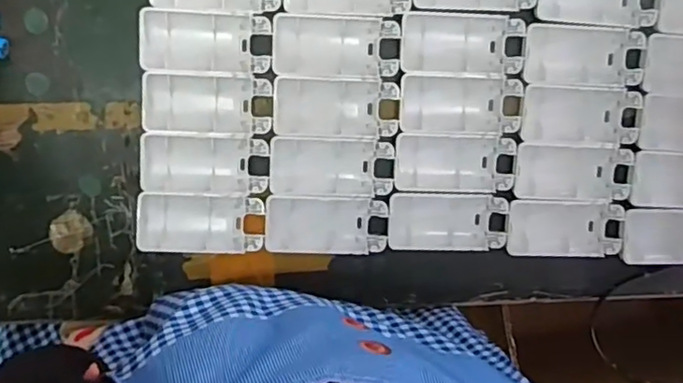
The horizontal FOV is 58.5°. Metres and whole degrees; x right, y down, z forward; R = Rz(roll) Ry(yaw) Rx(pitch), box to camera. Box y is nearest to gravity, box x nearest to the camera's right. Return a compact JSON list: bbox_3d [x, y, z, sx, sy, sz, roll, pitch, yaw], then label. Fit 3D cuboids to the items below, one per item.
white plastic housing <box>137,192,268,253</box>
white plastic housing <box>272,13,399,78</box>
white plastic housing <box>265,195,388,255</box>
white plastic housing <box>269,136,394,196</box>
[{"bbox_3d":[-0.109,0.024,0.473,0.094,0.013,0.047,1,99,-4],"label":"white plastic housing"},{"bbox_3d":[-0.005,-0.110,0.465,0.093,0.014,0.044,1,99,-4],"label":"white plastic housing"},{"bbox_3d":[-0.012,0.026,0.479,0.093,0.013,0.046,3,98,-4],"label":"white plastic housing"},{"bbox_3d":[-0.008,-0.020,0.480,0.093,0.020,0.043,2,99,-4],"label":"white plastic housing"}]

